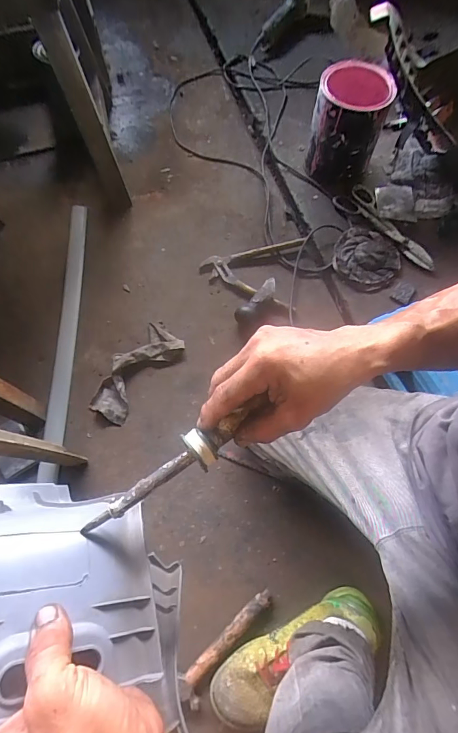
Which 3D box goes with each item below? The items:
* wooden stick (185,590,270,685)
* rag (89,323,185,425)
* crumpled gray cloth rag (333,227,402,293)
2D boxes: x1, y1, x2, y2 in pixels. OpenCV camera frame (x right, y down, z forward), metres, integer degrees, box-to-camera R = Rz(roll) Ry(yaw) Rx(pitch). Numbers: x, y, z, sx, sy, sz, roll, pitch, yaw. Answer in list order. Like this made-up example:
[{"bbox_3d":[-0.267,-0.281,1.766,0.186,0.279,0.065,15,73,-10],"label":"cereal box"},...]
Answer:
[{"bbox_3d":[0.001,0.427,0.639,0.170,0.027,0.023,-40,71,-15],"label":"wooden stick"},{"bbox_3d":[-0.192,0.006,0.818,0.092,0.033,0.212,33,71,15],"label":"rag"},{"bbox_3d":[0.310,-0.241,0.908,0.145,0.039,0.150,27,70,12],"label":"crumpled gray cloth rag"}]

